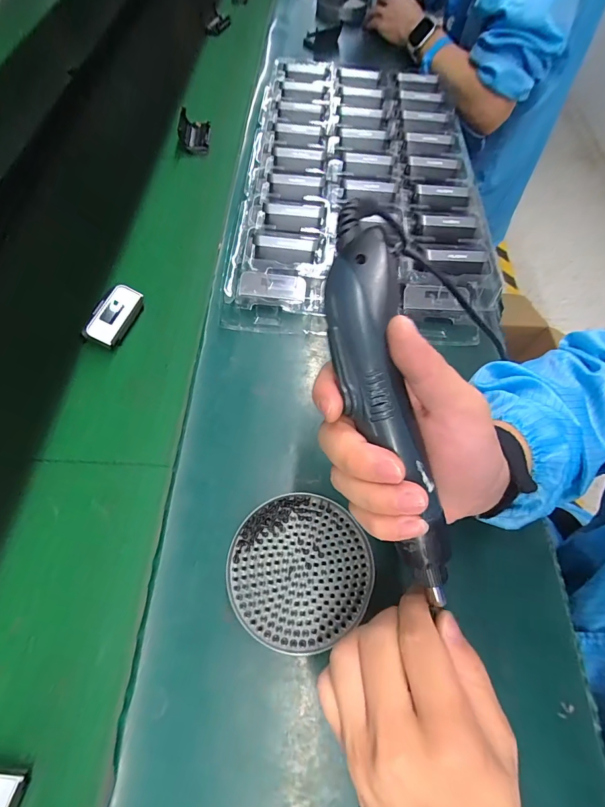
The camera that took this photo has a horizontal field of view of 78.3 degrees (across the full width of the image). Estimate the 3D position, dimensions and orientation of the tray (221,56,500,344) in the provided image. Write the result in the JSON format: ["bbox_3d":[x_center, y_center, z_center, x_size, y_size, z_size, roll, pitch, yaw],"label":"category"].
[{"bbox_3d":[0.072,-0.306,0.497,0.301,0.048,0.513,3,66,-1],"label":"tray"}]

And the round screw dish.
[{"bbox_3d":[-0.003,0.133,0.303,0.112,0.014,0.110,2,66,-5],"label":"round screw dish"}]

